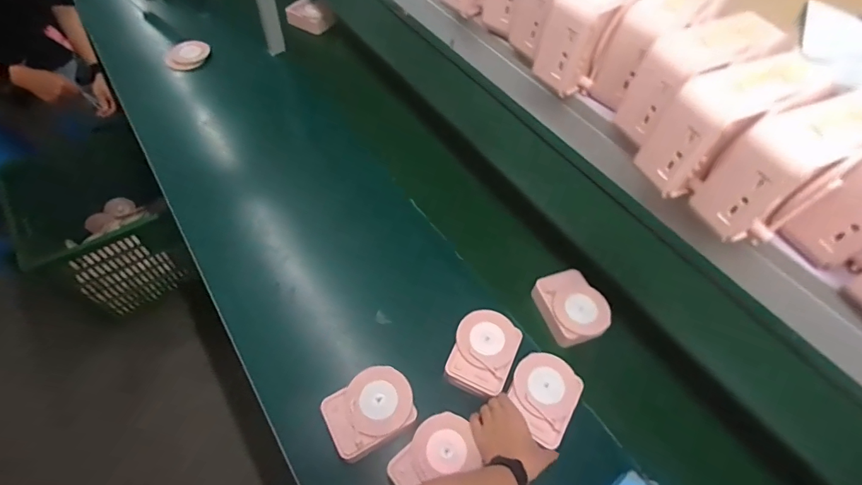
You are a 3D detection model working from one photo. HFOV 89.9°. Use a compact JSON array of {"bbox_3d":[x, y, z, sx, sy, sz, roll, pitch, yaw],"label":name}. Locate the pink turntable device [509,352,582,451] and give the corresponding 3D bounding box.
[{"bbox_3d":[0.178,0.236,0.679,0.101,0.022,0.122,27,58,16],"label":"pink turntable device"}]

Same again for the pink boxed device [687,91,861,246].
[{"bbox_3d":[0.271,-0.054,0.328,0.097,0.096,0.060,-24,59,-18],"label":"pink boxed device"}]

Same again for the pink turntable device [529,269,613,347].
[{"bbox_3d":[0.261,0.118,0.800,0.105,0.040,0.128,-17,57,-14],"label":"pink turntable device"}]

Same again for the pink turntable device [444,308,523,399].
[{"bbox_3d":[0.087,0.183,0.723,0.105,0.045,0.132,22,57,13],"label":"pink turntable device"}]

